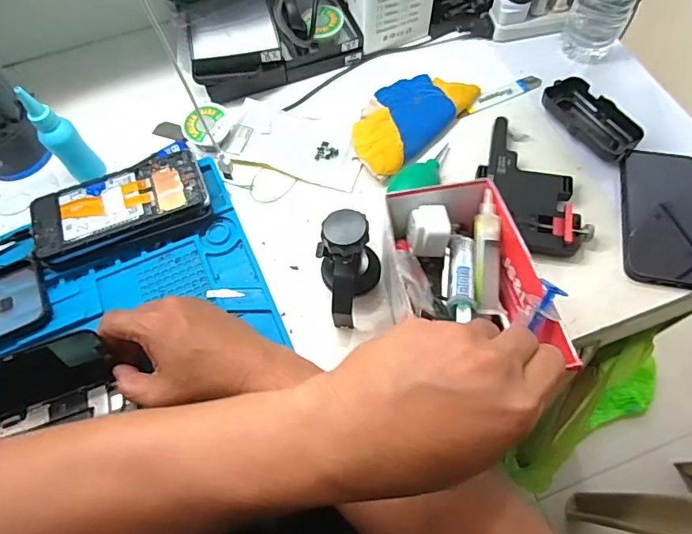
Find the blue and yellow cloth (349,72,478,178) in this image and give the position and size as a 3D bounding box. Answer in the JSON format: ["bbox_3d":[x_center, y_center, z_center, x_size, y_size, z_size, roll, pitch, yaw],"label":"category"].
[{"bbox_3d":[0.068,-0.172,0.529,0.089,0.016,0.167,37,72,19],"label":"blue and yellow cloth"}]

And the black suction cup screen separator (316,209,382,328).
[{"bbox_3d":[0.002,0.007,0.406,0.053,0.097,0.077,0,64,4],"label":"black suction cup screen separator"}]

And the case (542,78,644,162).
[{"bbox_3d":[0.269,-0.161,0.511,0.049,0.025,0.109,-33,66,-12],"label":"case"}]

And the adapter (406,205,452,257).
[{"bbox_3d":[0.069,-0.030,0.392,0.034,0.027,0.040,1,64,4],"label":"adapter"}]

